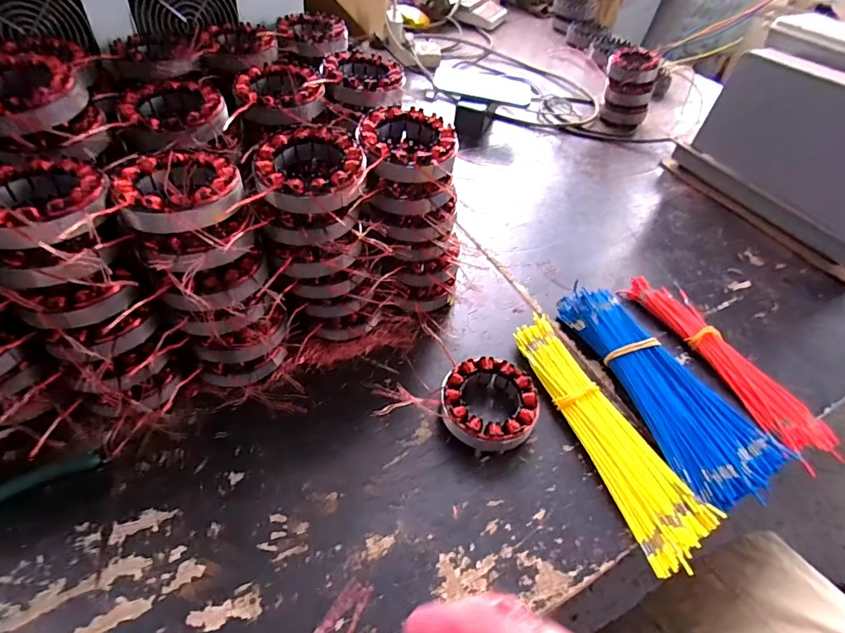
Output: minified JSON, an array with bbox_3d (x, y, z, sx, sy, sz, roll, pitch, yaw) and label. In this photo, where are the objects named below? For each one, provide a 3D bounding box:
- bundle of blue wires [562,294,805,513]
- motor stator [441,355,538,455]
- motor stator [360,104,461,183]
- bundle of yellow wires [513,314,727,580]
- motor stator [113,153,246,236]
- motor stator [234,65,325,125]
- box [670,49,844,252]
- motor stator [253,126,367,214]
[{"bbox_3d":[0.232,0.057,0.464,0.091,0.033,0.250,-15,49,-21],"label":"bundle of blue wires"},{"bbox_3d":[0.061,0.082,0.430,0.086,0.034,0.084,4,45,-4],"label":"motor stator"},{"bbox_3d":[-0.013,-0.152,0.409,0.081,0.030,0.085,0,48,-9],"label":"motor stator"},{"bbox_3d":[0.170,0.096,0.428,0.065,0.026,0.242,-12,48,-19],"label":"bundle of yellow wires"},{"bbox_3d":[-0.181,-0.094,0.348,0.085,0.025,0.083,3,47,-6],"label":"motor stator"},{"bbox_3d":[-0.141,-0.220,0.461,0.082,0.028,0.093,-11,50,-19],"label":"motor stator"},{"bbox_3d":[0.552,-0.233,0.668,0.082,0.204,0.308,-16,52,-23],"label":"box"},{"bbox_3d":[-0.089,-0.115,0.376,0.087,0.037,0.096,-12,51,-19],"label":"motor stator"}]

